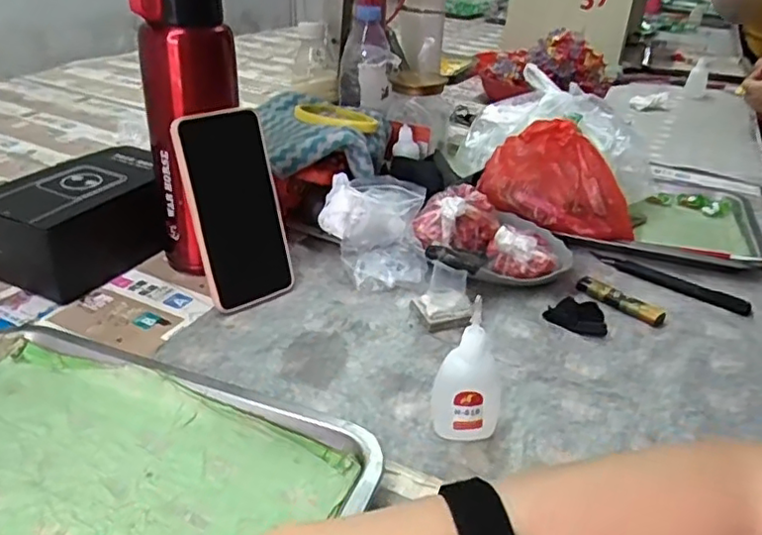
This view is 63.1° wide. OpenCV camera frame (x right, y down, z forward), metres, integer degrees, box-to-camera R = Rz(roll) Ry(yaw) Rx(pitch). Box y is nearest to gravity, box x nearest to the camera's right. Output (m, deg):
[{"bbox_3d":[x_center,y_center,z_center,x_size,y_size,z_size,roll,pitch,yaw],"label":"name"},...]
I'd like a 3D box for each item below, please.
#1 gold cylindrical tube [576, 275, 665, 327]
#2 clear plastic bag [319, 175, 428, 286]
[{"bbox_3d":[0.218,0.028,0.566,0.019,0.012,0.082,-23,40,-38],"label":"gold cylindrical tube"},{"bbox_3d":[-0.008,-0.038,0.602,0.097,0.071,0.105,3,30,-2],"label":"clear plastic bag"}]

